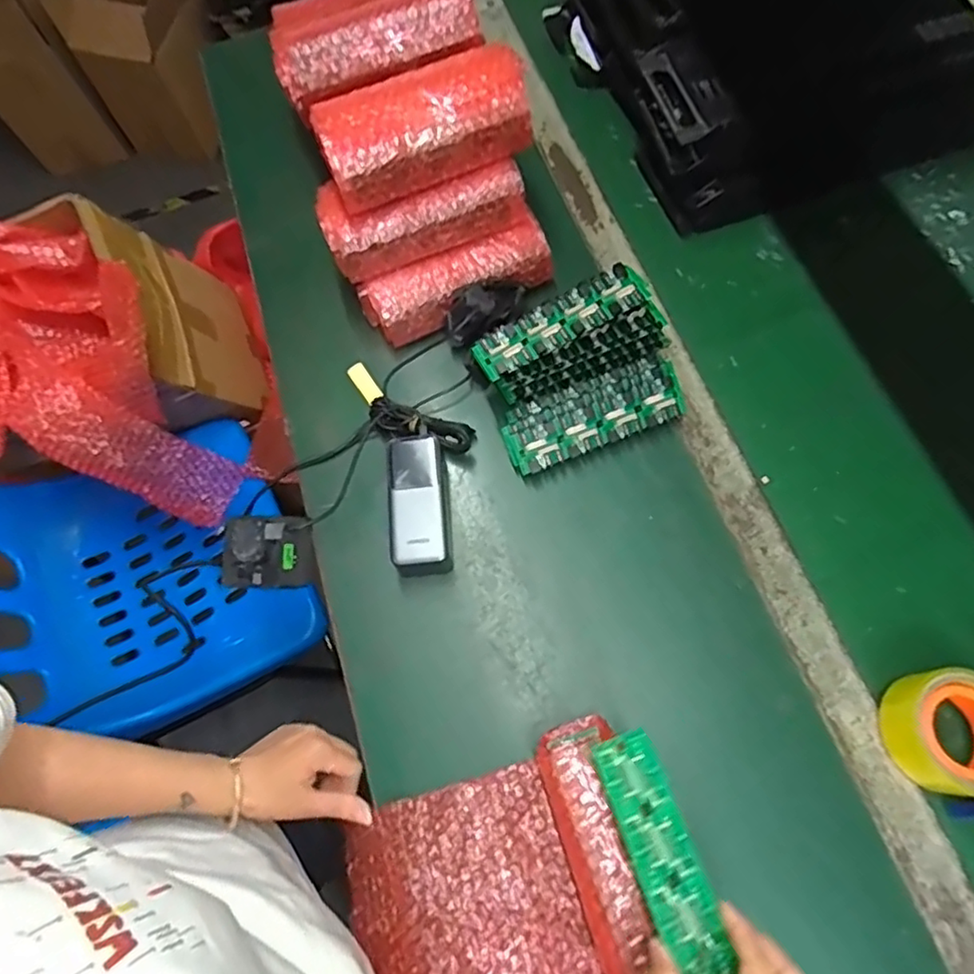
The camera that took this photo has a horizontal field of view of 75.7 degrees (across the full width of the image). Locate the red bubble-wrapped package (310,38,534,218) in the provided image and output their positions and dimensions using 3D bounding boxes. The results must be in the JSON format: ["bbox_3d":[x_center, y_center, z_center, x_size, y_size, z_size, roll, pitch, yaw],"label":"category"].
[{"bbox_3d":[-0.065,-0.362,0.620,0.207,0.065,0.104,-24,69,-5],"label":"red bubble-wrapped package"}]

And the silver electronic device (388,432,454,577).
[{"bbox_3d":[-0.066,0.015,0.615,0.053,0.053,0.133,-7,69,-1],"label":"silver electronic device"}]

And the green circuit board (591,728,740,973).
[{"bbox_3d":[0.117,0.246,0.406,0.041,0.010,0.161,-18,70,-5],"label":"green circuit board"}]

